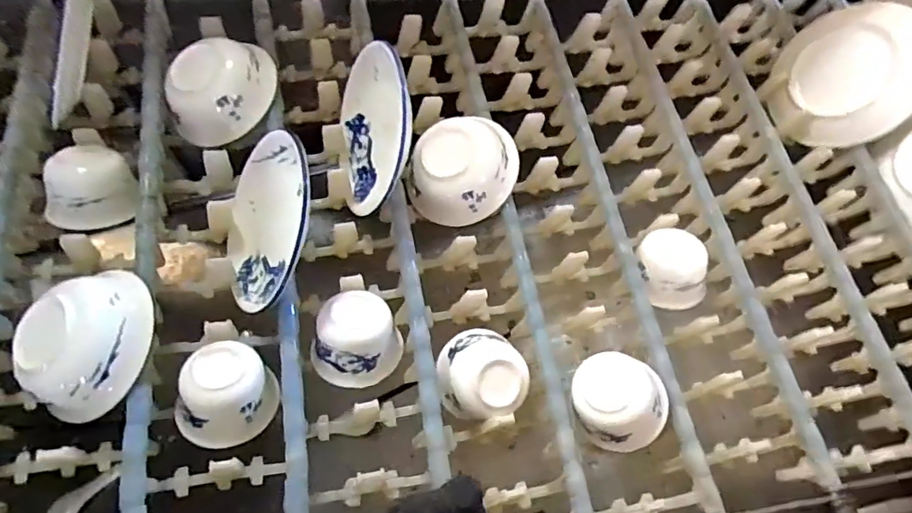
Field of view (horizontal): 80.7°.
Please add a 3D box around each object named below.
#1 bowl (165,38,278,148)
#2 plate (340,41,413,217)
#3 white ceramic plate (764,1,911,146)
[{"bbox_3d":[-0.222,-0.158,0.509,0.109,0.058,0.091,-32,68,-12],"label":"bowl"},{"bbox_3d":[-0.071,-0.119,0.484,0.026,0.138,0.147,-2,70,-27],"label":"plate"},{"bbox_3d":[0.418,-0.192,0.577,0.021,0.149,0.135,-12,89,-41],"label":"white ceramic plate"}]

